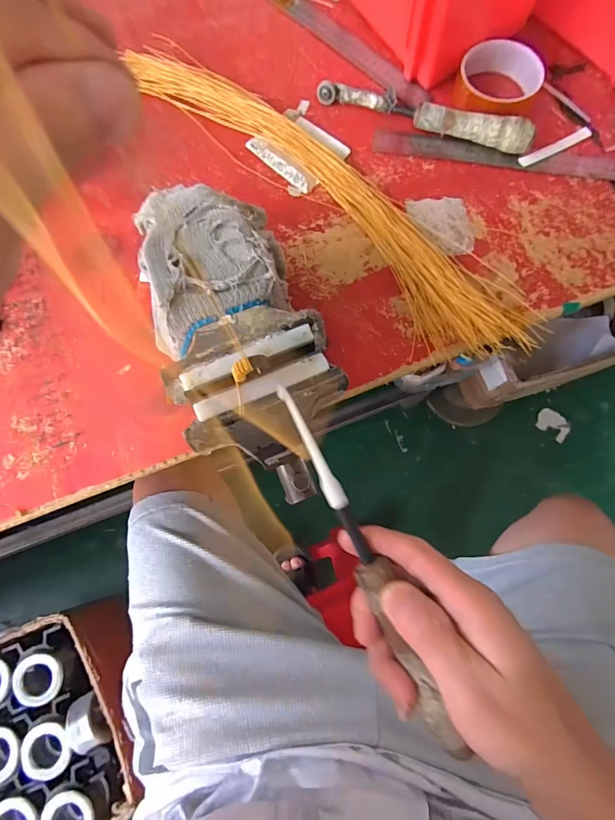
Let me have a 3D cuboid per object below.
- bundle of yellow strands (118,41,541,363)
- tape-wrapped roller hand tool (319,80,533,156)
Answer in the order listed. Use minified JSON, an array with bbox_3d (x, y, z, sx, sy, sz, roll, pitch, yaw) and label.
[{"bbox_3d":[0.007,-0.224,0.410,0.503,0.026,0.083,44,80,10],"label":"bundle of yellow strands"},{"bbox_3d":[0.120,-0.310,0.429,0.221,0.033,0.028,23,77,6],"label":"tape-wrapped roller hand tool"}]

